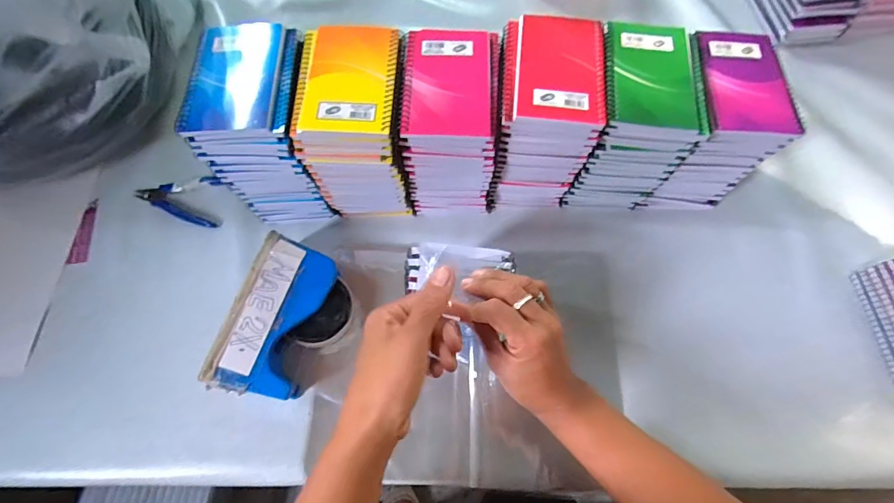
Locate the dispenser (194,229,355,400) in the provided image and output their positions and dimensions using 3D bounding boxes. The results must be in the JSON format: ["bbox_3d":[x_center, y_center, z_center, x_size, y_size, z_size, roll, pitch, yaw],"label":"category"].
[{"bbox_3d":[-0.165,0.078,0.444,0.100,0.076,0.154,16,70,6],"label":"dispenser"}]

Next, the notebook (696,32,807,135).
[{"bbox_3d":[0.296,-0.174,0.418,0.093,0.013,0.134,1,68,-1],"label":"notebook"}]

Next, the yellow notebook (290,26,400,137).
[{"bbox_3d":[-0.095,-0.166,0.392,0.091,0.008,0.130,2,68,0],"label":"yellow notebook"}]

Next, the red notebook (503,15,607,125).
[{"bbox_3d":[0.105,-0.178,0.402,0.095,0.011,0.129,5,68,1],"label":"red notebook"}]

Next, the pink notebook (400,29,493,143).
[{"bbox_3d":[0.000,-0.163,0.405,0.081,0.018,0.128,0,68,-1],"label":"pink notebook"}]

